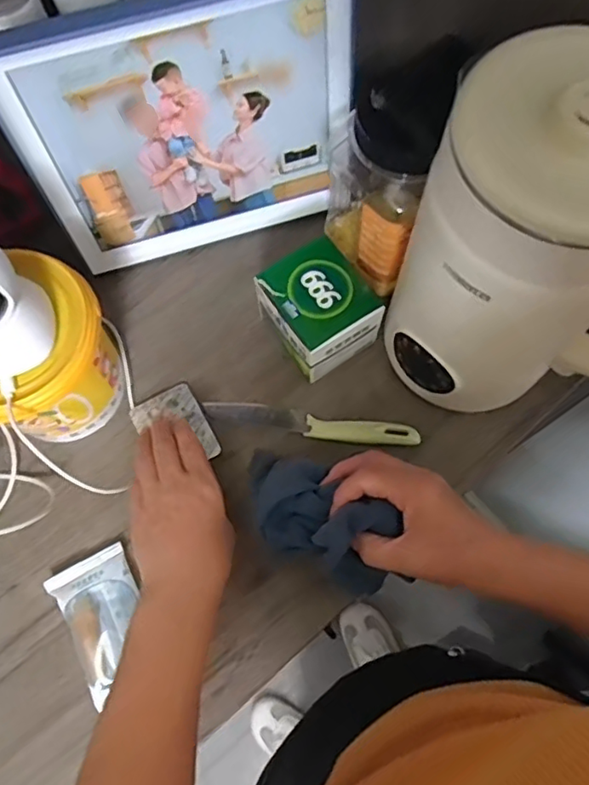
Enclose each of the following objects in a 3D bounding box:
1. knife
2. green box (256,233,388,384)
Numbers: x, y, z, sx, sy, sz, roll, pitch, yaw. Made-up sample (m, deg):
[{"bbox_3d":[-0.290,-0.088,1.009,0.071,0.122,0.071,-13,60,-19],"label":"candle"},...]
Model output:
[{"bbox_3d":[0.014,0.028,0.540,0.196,0.013,0.024,9,71,5],"label":"knife"},{"bbox_3d":[0.023,-0.074,0.522,0.091,0.078,0.098,-37,74,-10],"label":"green box"}]

